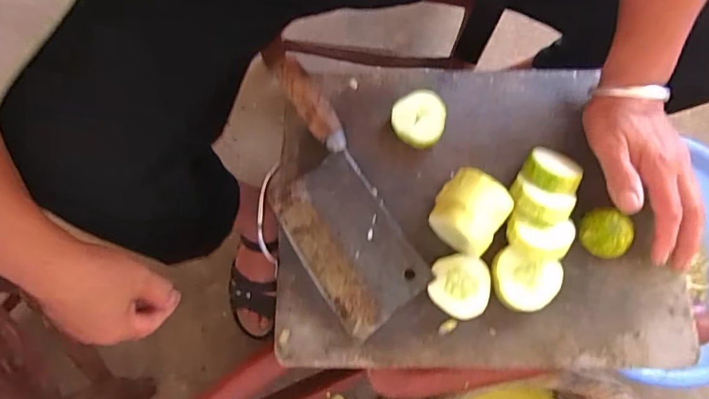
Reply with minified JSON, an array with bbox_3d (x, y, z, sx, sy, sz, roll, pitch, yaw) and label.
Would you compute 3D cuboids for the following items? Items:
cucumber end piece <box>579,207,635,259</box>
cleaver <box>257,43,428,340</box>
[{"bbox_3d":[0.215,0.029,0.392,0.039,0.023,0.035,29,78,8],"label":"cucumber end piece"},{"bbox_3d":[-0.034,-0.014,0.415,0.089,0.035,0.263,-29,77,-6],"label":"cleaver"}]

